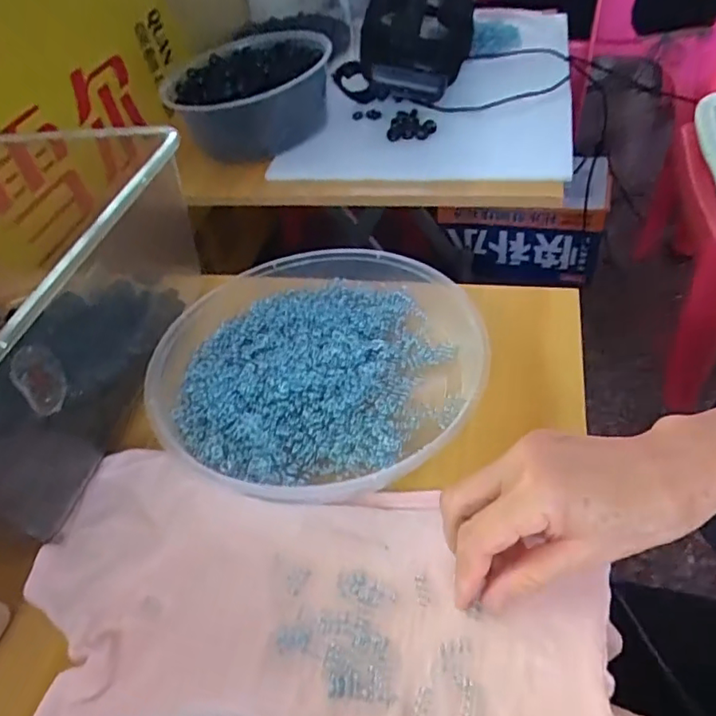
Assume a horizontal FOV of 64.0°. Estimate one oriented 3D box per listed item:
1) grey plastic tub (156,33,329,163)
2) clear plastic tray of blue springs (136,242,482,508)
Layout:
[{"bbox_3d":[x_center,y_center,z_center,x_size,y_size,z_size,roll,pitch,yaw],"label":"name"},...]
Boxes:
[{"bbox_3d":[-0.151,-0.388,0.826,0.211,0.102,0.213,-5,46,5],"label":"grey plastic tub"},{"bbox_3d":[-0.035,-0.007,0.415,0.240,0.033,0.217,13,51,21],"label":"clear plastic tray of blue springs"}]

